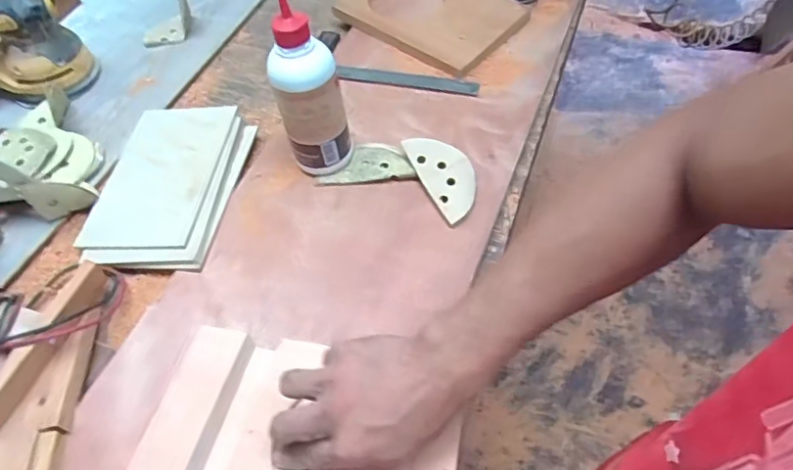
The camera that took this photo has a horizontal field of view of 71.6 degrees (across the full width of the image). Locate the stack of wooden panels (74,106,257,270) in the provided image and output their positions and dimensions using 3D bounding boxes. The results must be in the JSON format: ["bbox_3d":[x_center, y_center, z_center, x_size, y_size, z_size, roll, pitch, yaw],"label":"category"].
[{"bbox_3d":[-0.270,-0.068,0.658,0.160,0.025,0.235,4,56,8],"label":"stack of wooden panels"}]

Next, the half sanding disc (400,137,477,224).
[{"bbox_3d":[0.058,-0.071,0.632,0.057,0.009,0.117,-26,67,-9],"label":"half sanding disc"}]

